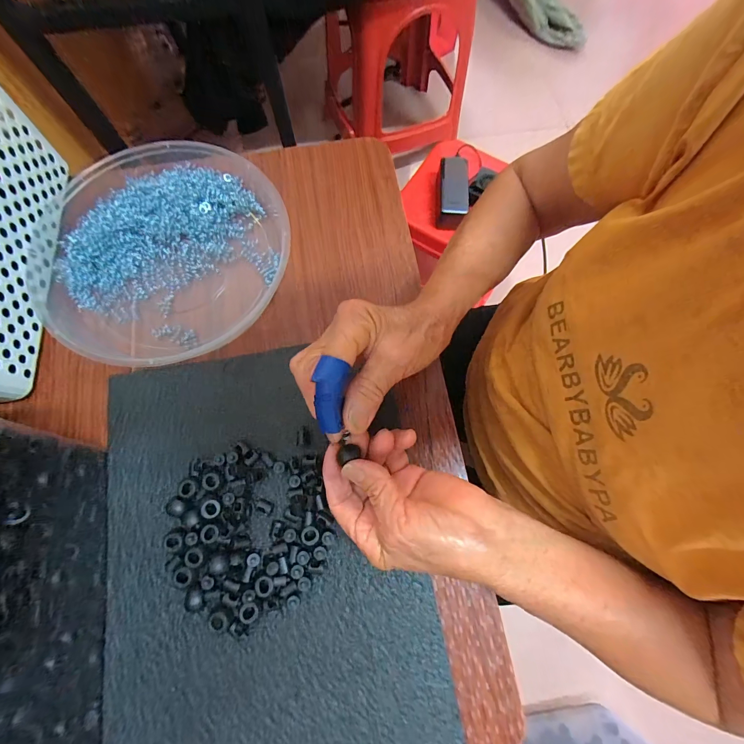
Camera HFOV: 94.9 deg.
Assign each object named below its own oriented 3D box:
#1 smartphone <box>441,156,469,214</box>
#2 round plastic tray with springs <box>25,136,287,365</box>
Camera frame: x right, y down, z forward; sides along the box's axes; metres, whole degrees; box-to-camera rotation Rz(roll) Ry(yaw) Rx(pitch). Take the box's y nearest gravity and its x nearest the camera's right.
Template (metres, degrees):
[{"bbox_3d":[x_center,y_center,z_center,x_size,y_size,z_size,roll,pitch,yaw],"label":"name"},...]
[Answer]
[{"bbox_3d":[0.156,-0.354,0.642,0.049,0.009,0.124,6,74,1],"label":"smartphone"},{"bbox_3d":[-0.201,-0.120,0.328,0.232,0.027,0.227,0,74,-1],"label":"round plastic tray with springs"}]

